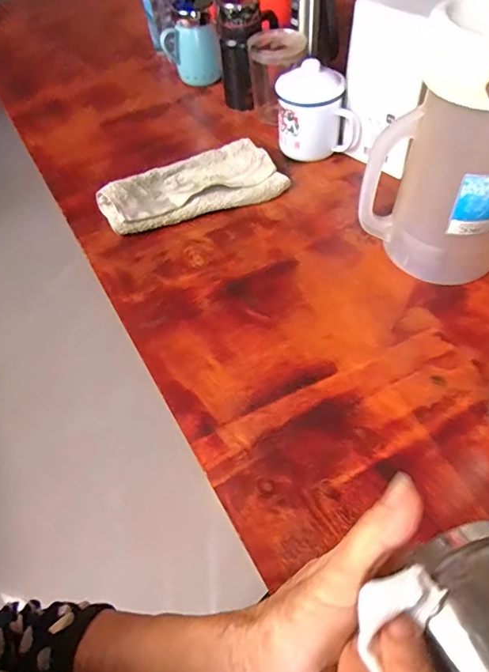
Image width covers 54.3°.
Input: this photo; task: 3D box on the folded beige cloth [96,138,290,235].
[{"bbox_3d":[-0.075,-0.209,0.666,0.248,0.034,0.122,-22,54,-11],"label":"folded beige cloth"}]

